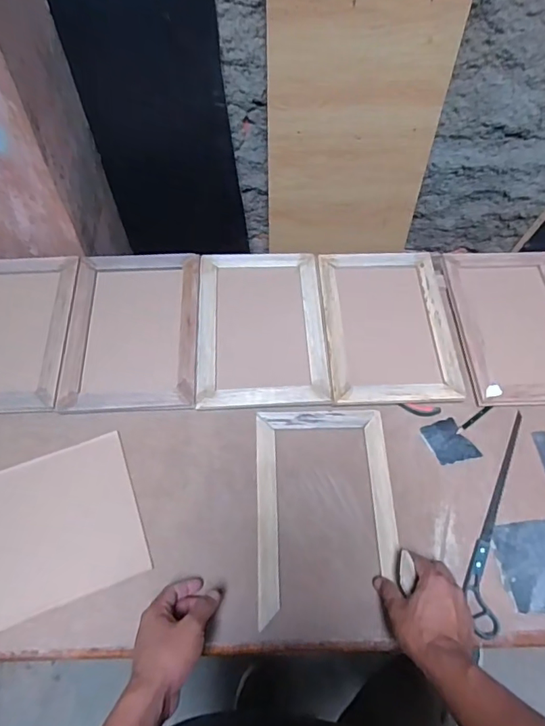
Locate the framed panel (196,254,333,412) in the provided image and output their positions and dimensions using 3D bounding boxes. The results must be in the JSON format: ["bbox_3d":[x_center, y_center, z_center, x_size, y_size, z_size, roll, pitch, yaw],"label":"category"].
[{"bbox_3d":[-0.018,-0.067,0.826,0.206,0.011,0.296,-2,62,-2],"label":"framed panel"}]

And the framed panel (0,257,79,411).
[{"bbox_3d":[-0.436,-0.056,0.807,0.198,0.016,0.295,-3,62,-2],"label":"framed panel"}]

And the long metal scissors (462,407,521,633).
[{"bbox_3d":[0.309,0.207,0.689,0.046,0.007,0.316,17,63,8],"label":"long metal scissors"}]

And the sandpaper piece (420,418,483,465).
[{"bbox_3d":[0.265,0.120,0.742,0.060,0.010,0.073,-26,65,-9],"label":"sandpaper piece"}]

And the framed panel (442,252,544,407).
[{"bbox_3d":[0.424,-0.075,0.834,0.225,0.016,0.313,-2,62,-2],"label":"framed panel"}]

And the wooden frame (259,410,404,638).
[{"bbox_3d":[0.076,0.197,0.691,0.193,0.013,0.277,-1,62,-1],"label":"wooden frame"}]

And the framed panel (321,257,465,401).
[{"bbox_3d":[0.193,-0.072,0.828,0.204,0.016,0.296,-1,62,-1],"label":"framed panel"}]

